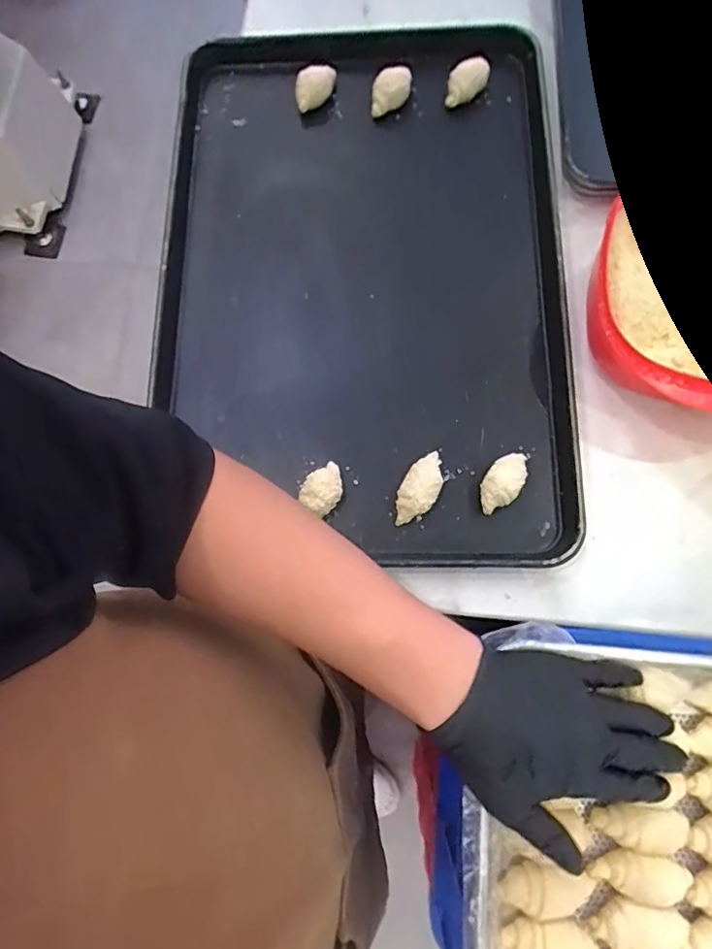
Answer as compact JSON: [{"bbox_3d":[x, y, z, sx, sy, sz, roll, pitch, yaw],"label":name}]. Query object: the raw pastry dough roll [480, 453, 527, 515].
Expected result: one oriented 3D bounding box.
[{"bbox_3d":[0.135,0.007,0.503,0.032,0.029,0.061,33,81,10],"label":"raw pastry dough roll"}]

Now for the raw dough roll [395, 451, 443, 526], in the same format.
[{"bbox_3d":[0.059,0.014,0.508,0.032,0.034,0.072,30,80,9],"label":"raw dough roll"}]

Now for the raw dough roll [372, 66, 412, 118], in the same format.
[{"bbox_3d":[0.039,-0.418,0.596,0.033,0.022,0.058,26,77,7],"label":"raw dough roll"}]

